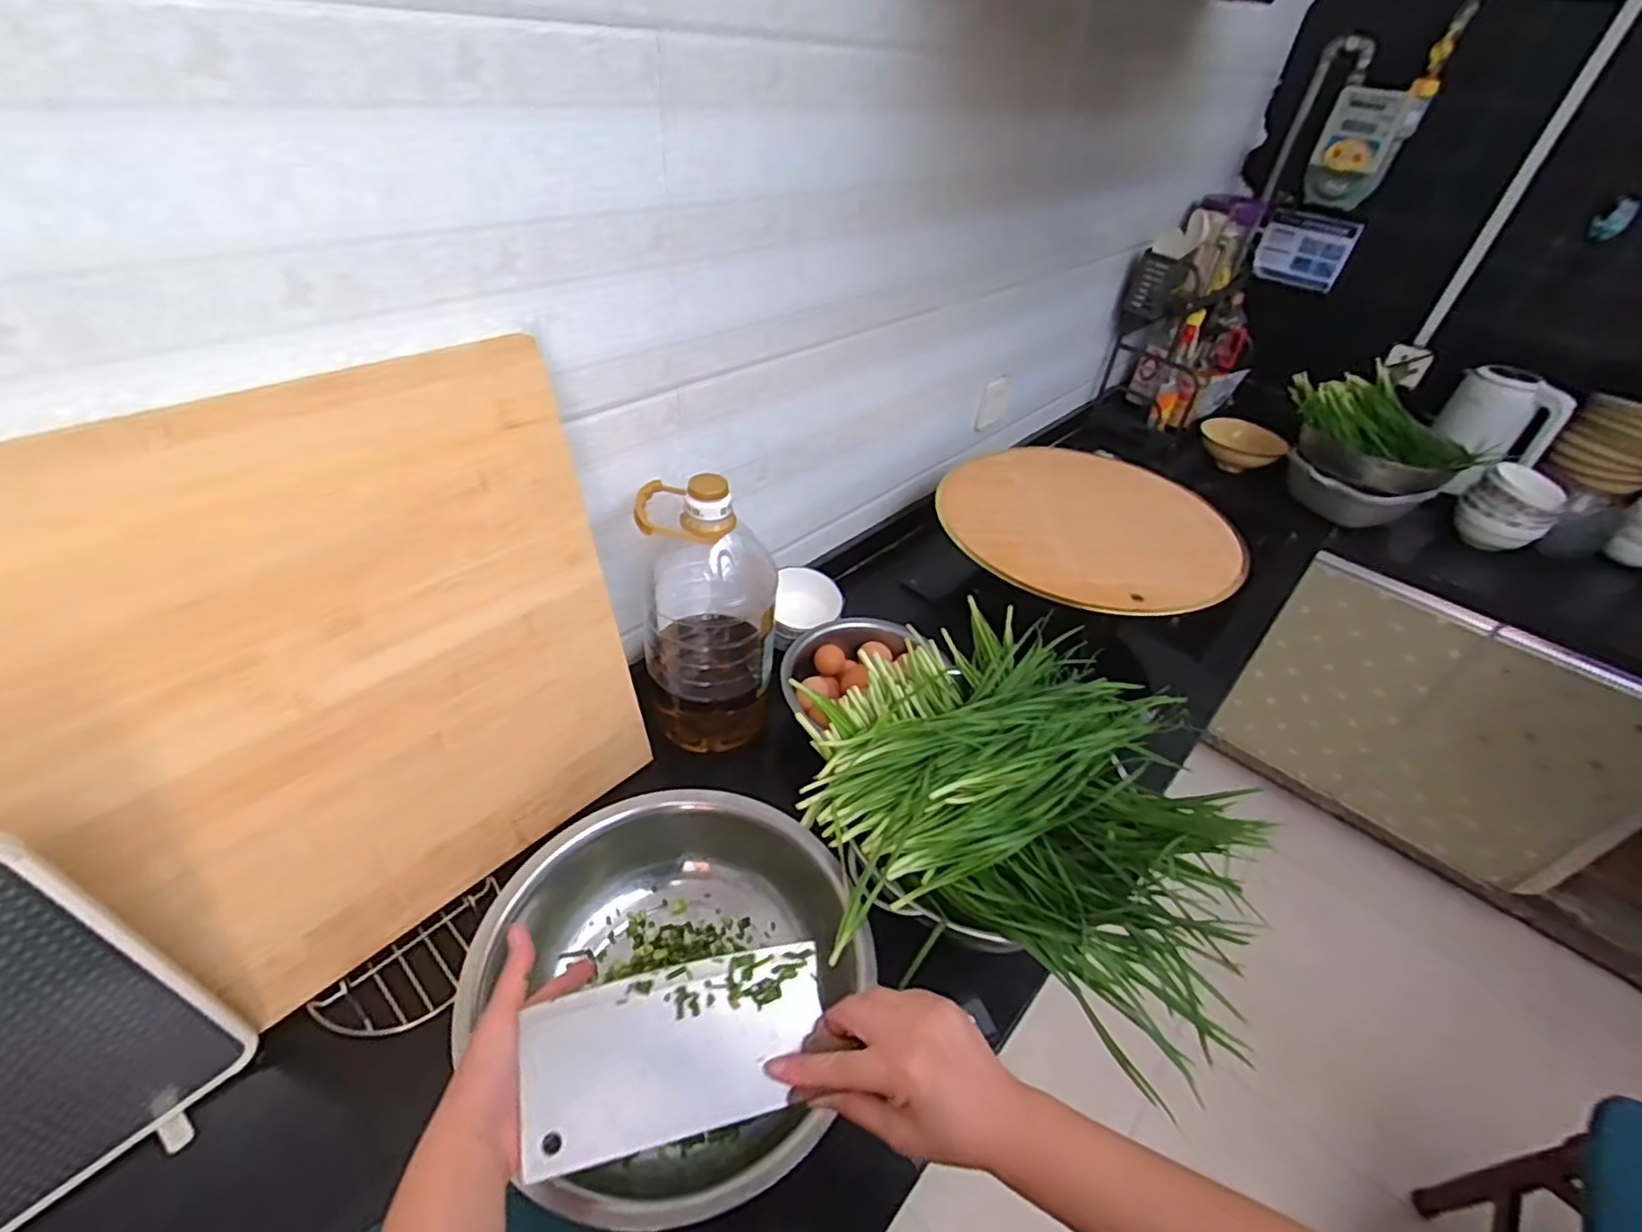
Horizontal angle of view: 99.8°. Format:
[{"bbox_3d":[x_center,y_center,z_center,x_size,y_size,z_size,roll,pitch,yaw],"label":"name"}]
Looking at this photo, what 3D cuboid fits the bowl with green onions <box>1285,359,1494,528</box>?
[{"bbox_3d":[1.192,-0.346,1.532,0.306,0.245,0.360,-20,47,-27],"label":"bowl with green onions"}]

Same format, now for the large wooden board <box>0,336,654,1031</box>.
[{"bbox_3d":[-0.518,0.156,0.464,0.029,0.502,0.858,26,46,35],"label":"large wooden board"}]

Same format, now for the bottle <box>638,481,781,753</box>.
[{"bbox_3d":[-0.128,-0.006,0.812,0.142,0.335,0.138,2,41,-5],"label":"bottle"}]

